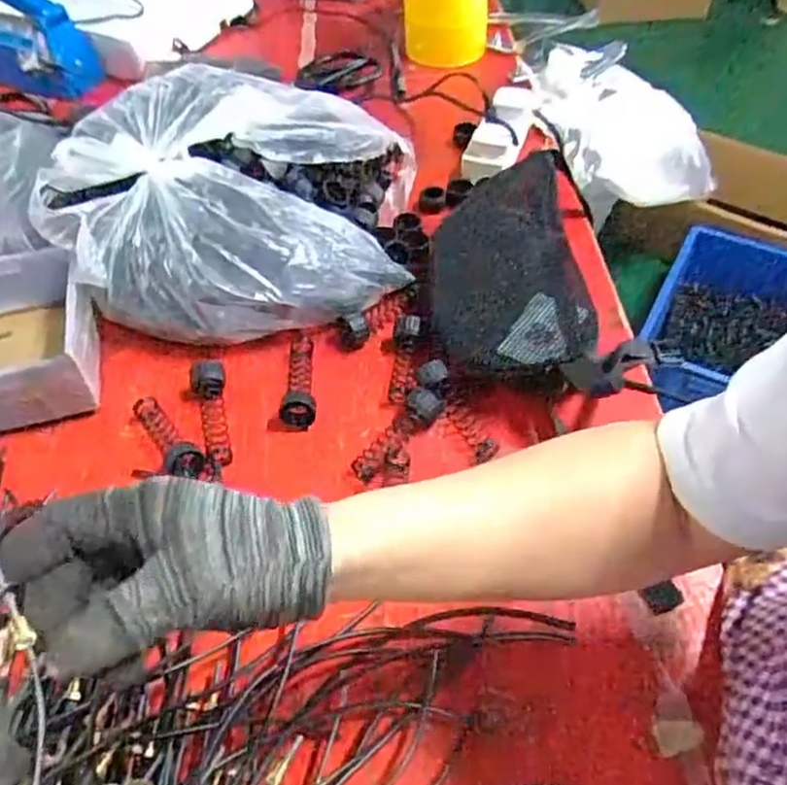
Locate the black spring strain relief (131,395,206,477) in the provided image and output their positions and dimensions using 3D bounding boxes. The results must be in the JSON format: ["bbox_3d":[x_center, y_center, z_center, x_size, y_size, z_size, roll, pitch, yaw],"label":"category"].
[{"bbox_3d":[-0.194,0.036,0.597,0.028,0.019,0.100,-32,57,-23],"label":"black spring strain relief"}]

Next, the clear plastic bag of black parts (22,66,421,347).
[{"bbox_3d":[-0.161,-0.203,0.723,0.337,0.105,0.319,2,50,3],"label":"clear plastic bag of black parts"}]

